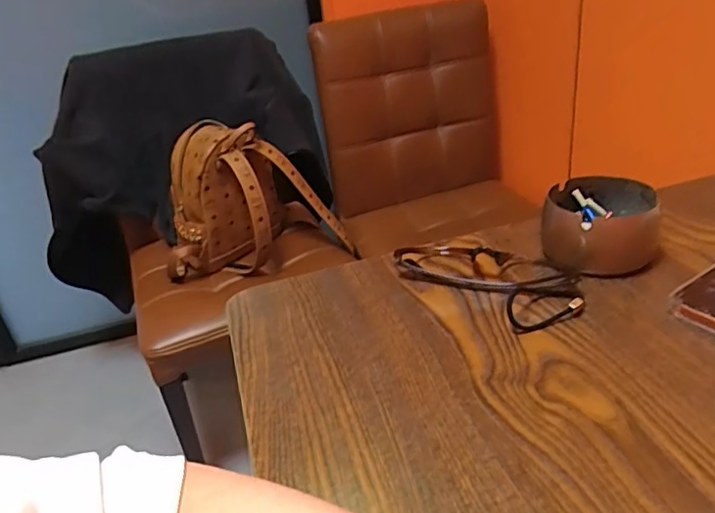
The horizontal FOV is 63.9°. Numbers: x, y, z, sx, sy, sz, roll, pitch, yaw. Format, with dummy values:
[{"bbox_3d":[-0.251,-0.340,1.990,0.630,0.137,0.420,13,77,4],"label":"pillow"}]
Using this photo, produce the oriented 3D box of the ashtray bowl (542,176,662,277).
[{"bbox_3d":[0.197,-0.026,0.464,0.087,0.046,0.086,-5,29,3],"label":"ashtray bowl"}]

